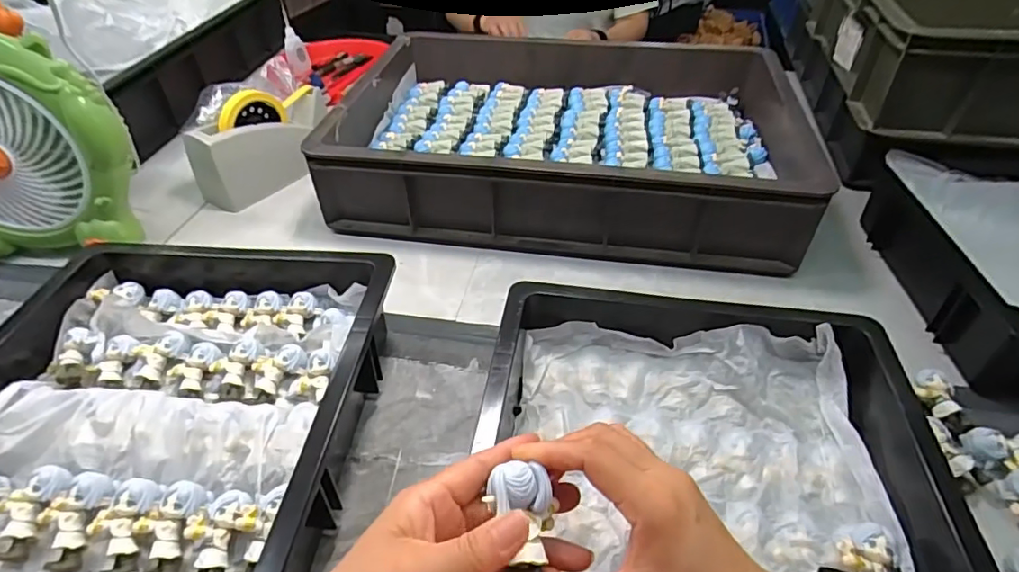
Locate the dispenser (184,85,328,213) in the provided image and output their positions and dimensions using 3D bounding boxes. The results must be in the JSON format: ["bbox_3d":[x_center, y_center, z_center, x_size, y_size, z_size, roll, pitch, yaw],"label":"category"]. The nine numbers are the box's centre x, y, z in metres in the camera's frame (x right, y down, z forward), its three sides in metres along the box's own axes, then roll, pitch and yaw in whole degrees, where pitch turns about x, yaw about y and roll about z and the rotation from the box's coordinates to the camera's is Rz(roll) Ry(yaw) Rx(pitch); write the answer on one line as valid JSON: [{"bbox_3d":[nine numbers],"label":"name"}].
[{"bbox_3d":[-0.329,-0.197,0.745,0.055,0.115,0.194,25,48,26],"label":"dispenser"}]

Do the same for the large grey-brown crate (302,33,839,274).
[{"bbox_3d":[0.075,-0.201,0.736,0.541,0.122,0.367,6,43,7],"label":"large grey-brown crate"}]

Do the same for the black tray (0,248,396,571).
[{"bbox_3d":[-0.268,0.119,0.391,0.313,0.062,0.452,3,43,4],"label":"black tray"}]

